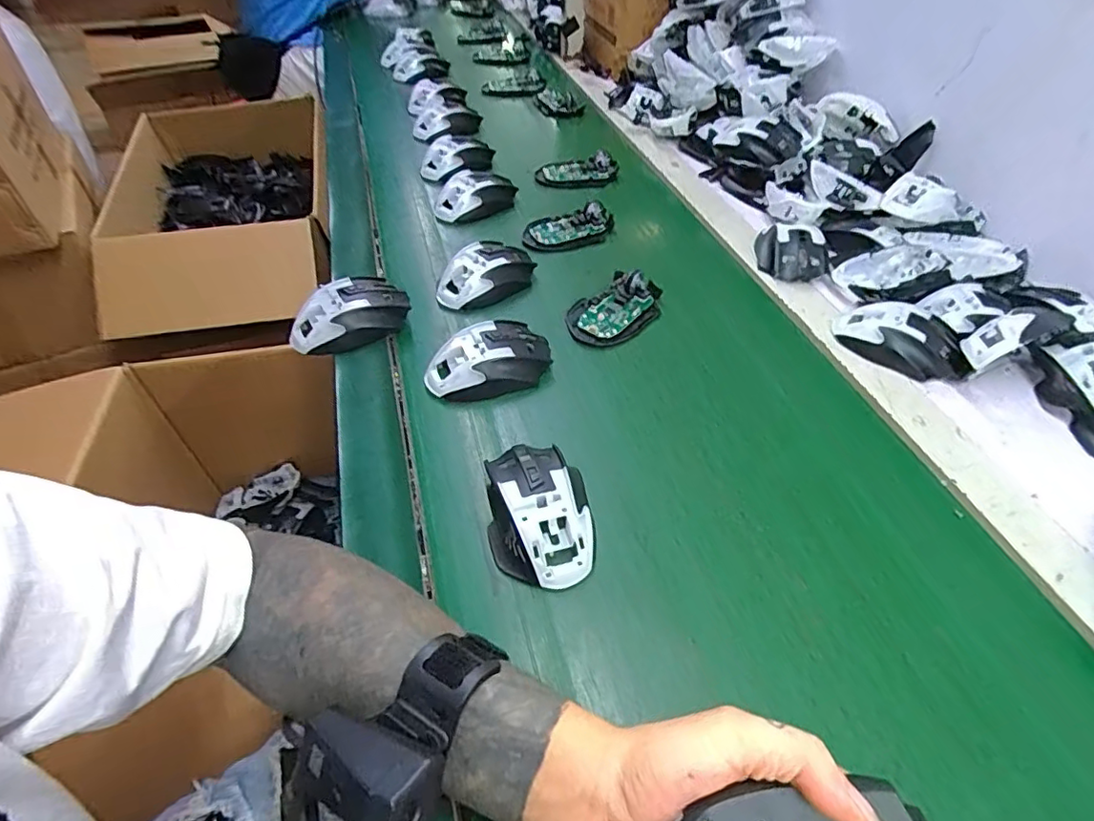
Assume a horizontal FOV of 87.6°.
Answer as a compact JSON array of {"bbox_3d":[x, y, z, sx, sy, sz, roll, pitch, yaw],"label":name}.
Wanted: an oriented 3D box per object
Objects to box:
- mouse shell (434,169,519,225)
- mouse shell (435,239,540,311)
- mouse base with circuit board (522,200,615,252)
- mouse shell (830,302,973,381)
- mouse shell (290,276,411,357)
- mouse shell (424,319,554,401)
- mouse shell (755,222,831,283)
[{"bbox_3d":[-0.094,-0.280,0.742,0.112,0.041,0.062,-32,54,-26],"label":"mouse shell"},{"bbox_3d":[-0.066,-0.148,0.617,0.117,0.038,0.064,-31,55,-25],"label":"mouse shell"},{"bbox_3d":[0.029,-0.223,0.693,0.109,0.029,0.049,-16,48,-13],"label":"mouse base with circuit board"},{"bbox_3d":[0.340,-0.071,0.545,0.116,0.030,0.060,24,52,23],"label":"mouse shell"},{"bbox_3d":[-0.190,-0.091,0.555,0.066,0.043,0.116,36,57,28],"label":"mouse shell"},{"bbox_3d":[-0.051,-0.046,0.521,0.114,0.034,0.066,-25,51,-21],"label":"mouse shell"},{"bbox_3d":[0.279,-0.175,0.650,0.073,0.043,0.084,5,48,5],"label":"mouse shell"}]

